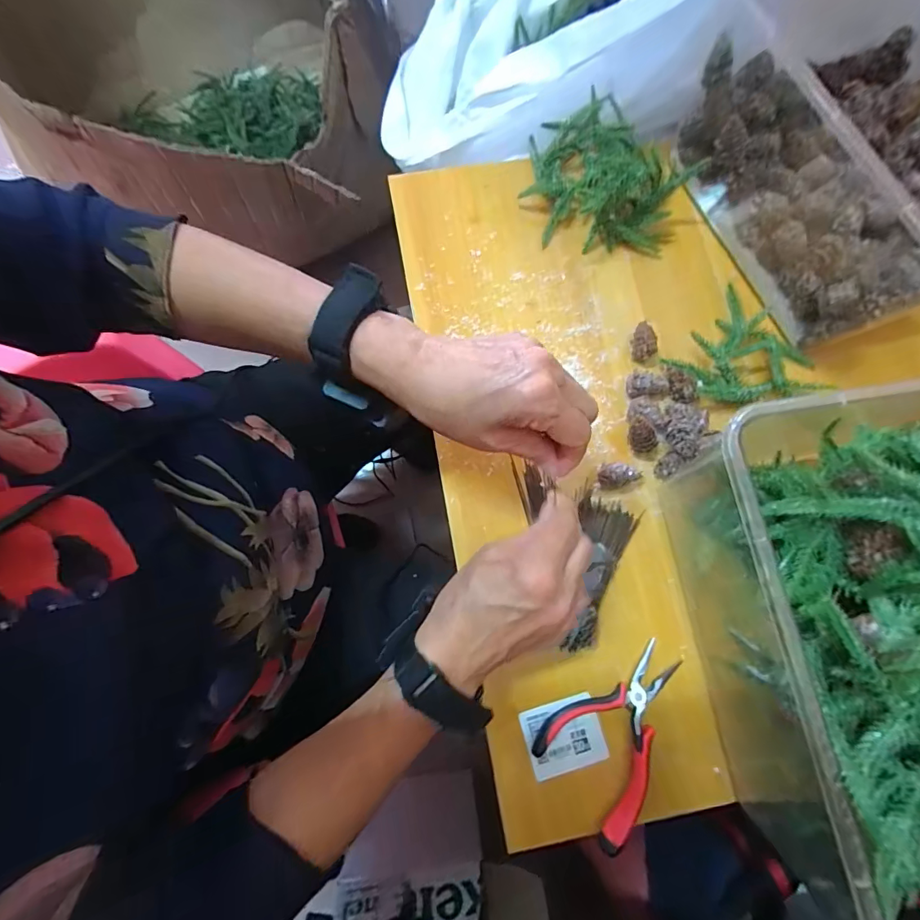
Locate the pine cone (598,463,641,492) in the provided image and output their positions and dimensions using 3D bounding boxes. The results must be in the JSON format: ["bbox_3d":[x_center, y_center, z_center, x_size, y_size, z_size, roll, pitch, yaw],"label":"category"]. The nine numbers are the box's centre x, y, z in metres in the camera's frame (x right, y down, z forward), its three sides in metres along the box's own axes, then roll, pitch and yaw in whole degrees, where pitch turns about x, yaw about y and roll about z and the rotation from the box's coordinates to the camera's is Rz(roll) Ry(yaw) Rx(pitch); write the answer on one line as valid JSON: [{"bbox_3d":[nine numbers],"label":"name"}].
[{"bbox_3d":[0.135,0.014,0.366,0.035,0.022,0.022,-19,79,-5],"label":"pine cone"}]

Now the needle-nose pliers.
[{"bbox_3d":[0.126,0.207,0.328,0.126,0.026,0.084,-39,81,-8],"label":"needle-nose pliers"}]

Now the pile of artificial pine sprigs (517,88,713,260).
[{"bbox_3d":[0.139,-0.269,0.405,0.143,0.059,0.118,16,78,3],"label":"pile of artificial pine sprigs"}]

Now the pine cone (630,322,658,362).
[{"bbox_3d":[0.167,-0.109,0.390,0.021,0.019,0.034,7,78,1],"label":"pine cone"}]

